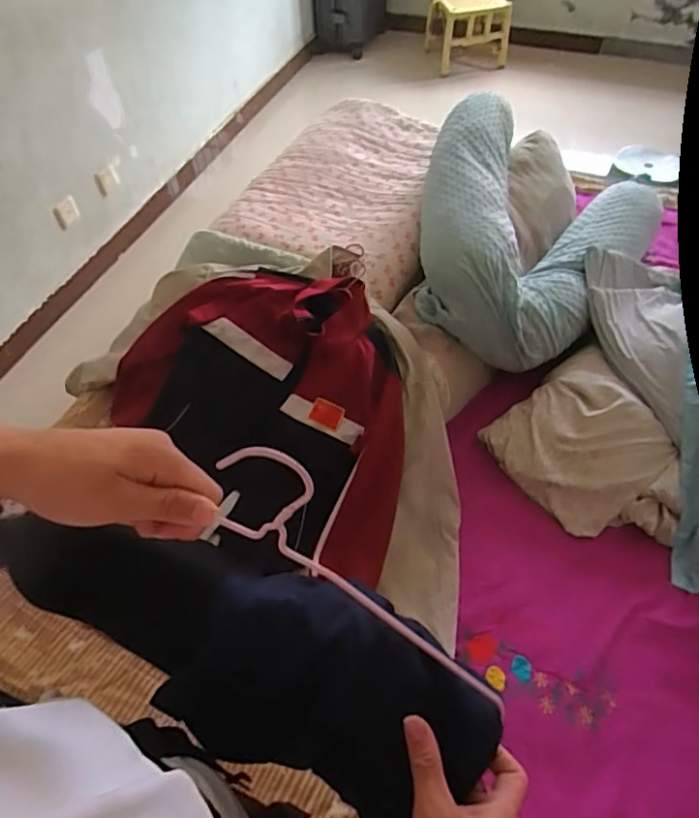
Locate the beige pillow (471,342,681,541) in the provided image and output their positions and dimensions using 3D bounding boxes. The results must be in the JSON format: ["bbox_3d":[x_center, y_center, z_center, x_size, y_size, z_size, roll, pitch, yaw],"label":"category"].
[{"bbox_3d":[0.482,0.078,1.124,0.311,0.116,0.395,-23,56,-14],"label":"beige pillow"}]

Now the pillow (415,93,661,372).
[{"bbox_3d":[0.413,-0.437,1.316,0.546,0.270,0.708,23,57,18],"label":"pillow"}]

